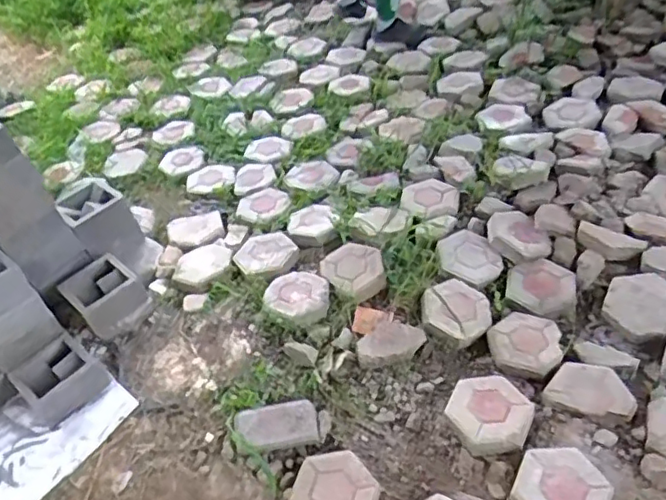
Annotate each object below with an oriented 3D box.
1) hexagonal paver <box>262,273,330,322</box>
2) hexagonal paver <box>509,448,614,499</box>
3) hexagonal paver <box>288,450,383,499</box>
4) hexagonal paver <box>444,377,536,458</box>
[{"bbox_3d":[-0.104,0.140,1.826,0.207,0.044,0.176,13,49,25],"label":"hexagonal paver"},{"bbox_3d":[0.529,0.555,1.377,0.204,0.061,0.210,17,51,28],"label":"hexagonal paver"},{"bbox_3d":[0.004,0.592,1.440,0.193,0.057,0.211,-35,48,-21],"label":"hexagonal paver"},{"bbox_3d":[0.401,0.418,1.534,0.203,0.068,0.213,17,51,28],"label":"hexagonal paver"}]

